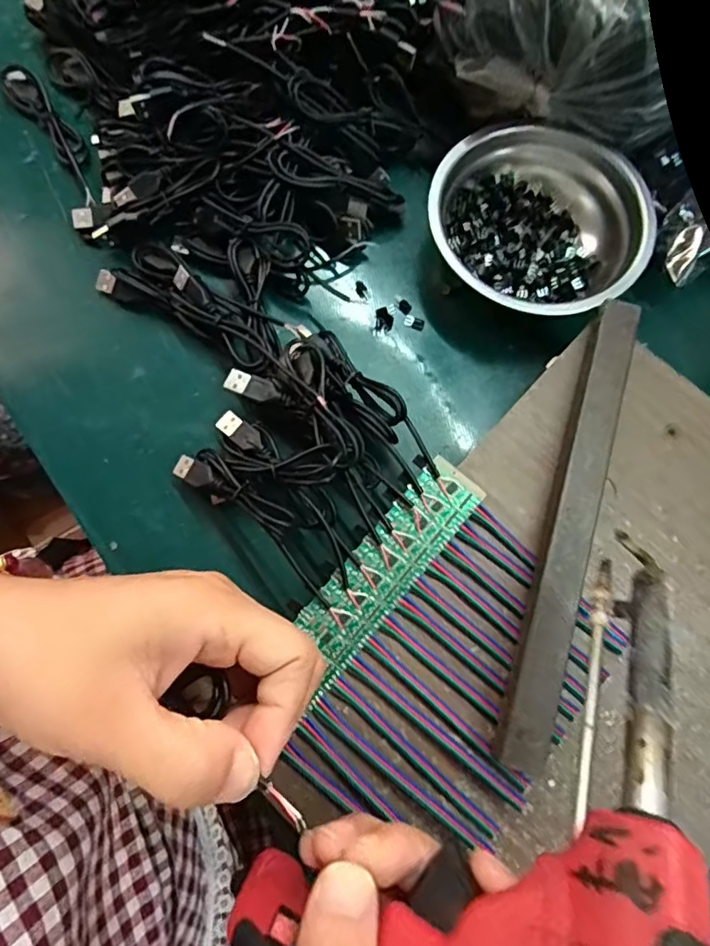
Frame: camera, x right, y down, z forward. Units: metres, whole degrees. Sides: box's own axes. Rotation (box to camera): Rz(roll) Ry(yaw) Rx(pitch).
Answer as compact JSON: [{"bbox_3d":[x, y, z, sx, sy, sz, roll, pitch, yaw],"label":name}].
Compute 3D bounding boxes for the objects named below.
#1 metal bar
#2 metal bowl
[{"bbox_3d":[0.105,0.021,0.266,0.022,0.019,0.231,18,77,4],"label":"metal bar"},{"bbox_3d":[0.111,-0.147,0.330,0.120,0.039,0.122,0,78,0],"label":"metal bowl"}]

